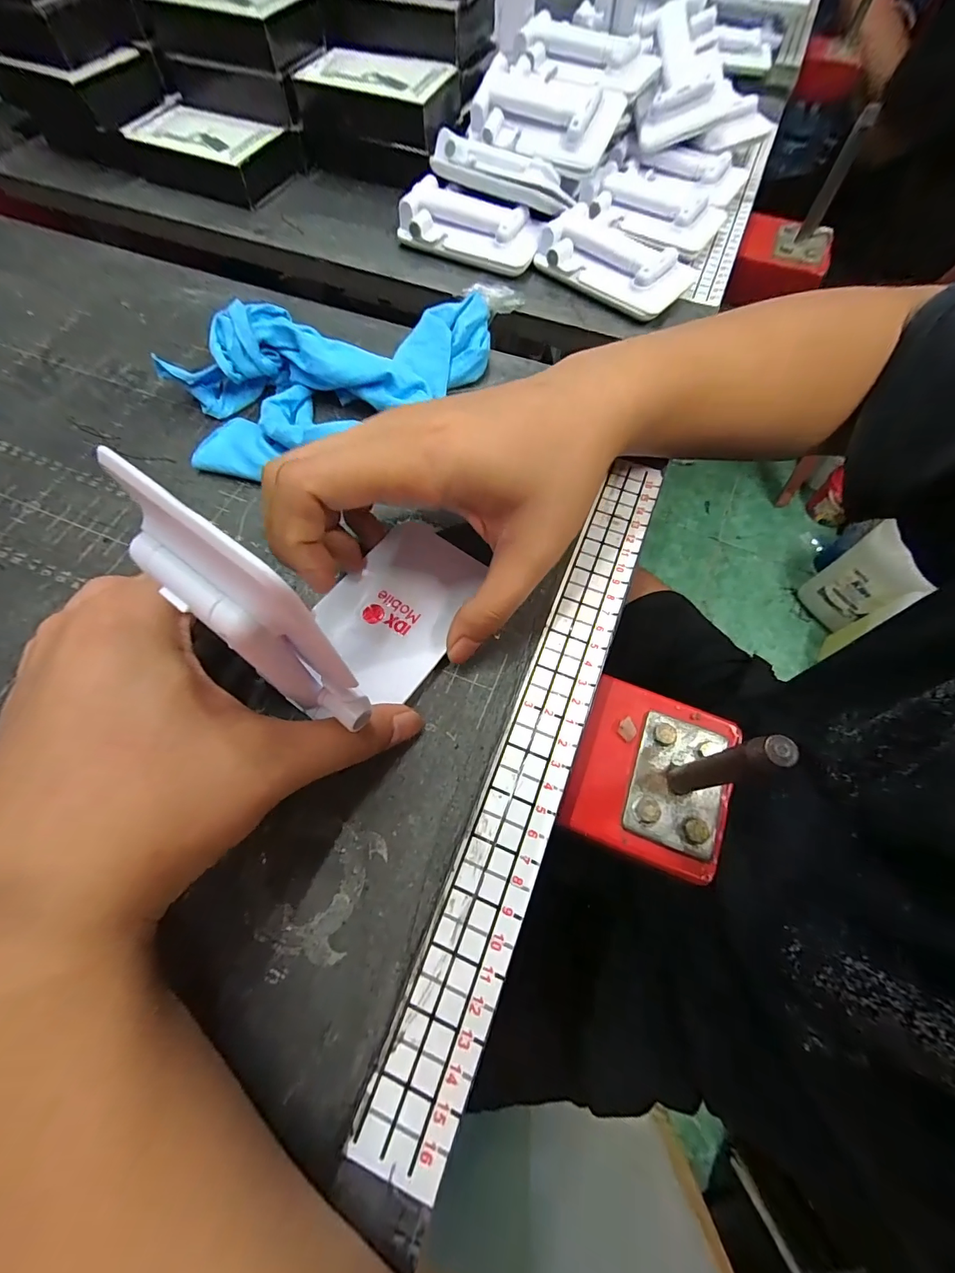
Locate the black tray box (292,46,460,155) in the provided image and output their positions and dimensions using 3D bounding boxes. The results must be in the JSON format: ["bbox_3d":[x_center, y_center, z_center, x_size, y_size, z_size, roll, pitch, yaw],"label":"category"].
[{"bbox_3d":[-0.081,-0.446,0.358,0.116,0.034,0.071,17,68,7],"label":"black tray box"}]

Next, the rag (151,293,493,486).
[{"bbox_3d":[-0.087,-0.179,0.271,0.198,0.035,0.139,-30,70,-12],"label":"rag"}]

